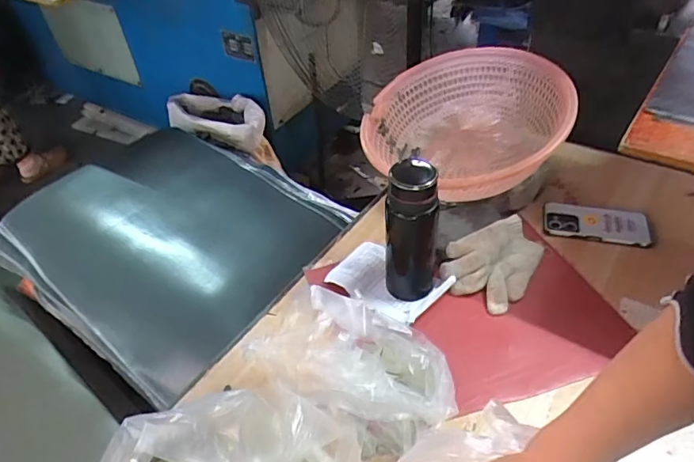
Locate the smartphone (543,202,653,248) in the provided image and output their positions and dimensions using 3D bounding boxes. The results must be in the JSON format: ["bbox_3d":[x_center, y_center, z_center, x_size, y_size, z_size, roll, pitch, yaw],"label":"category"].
[{"bbox_3d":[0.423,-0.013,0.869,0.169,0.012,0.084,6,44,11],"label":"smartphone"}]

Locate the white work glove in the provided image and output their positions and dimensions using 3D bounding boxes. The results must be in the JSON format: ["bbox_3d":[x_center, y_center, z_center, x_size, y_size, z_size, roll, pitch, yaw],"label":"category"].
[{"bbox_3d":[0.237,0.036,0.798,0.114,0.061,0.176,28,52,30],"label":"white work glove"}]

